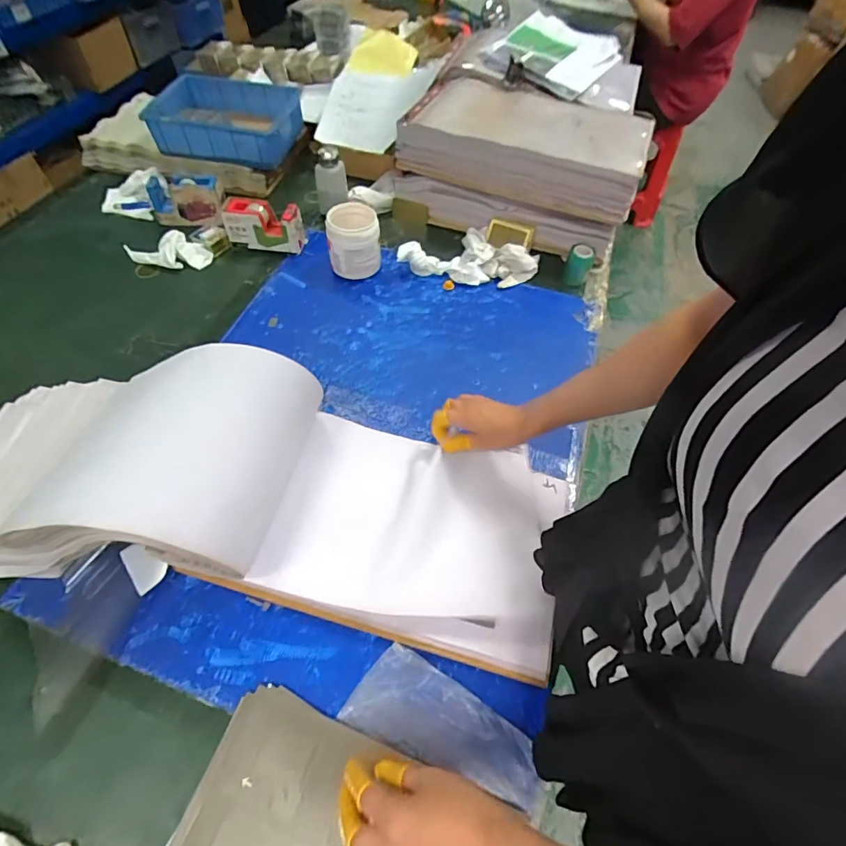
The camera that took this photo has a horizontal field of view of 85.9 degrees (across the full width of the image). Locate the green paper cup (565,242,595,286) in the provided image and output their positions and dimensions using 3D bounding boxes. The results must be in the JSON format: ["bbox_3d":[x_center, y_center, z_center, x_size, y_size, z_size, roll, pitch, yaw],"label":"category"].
[{"bbox_3d":[0.309,-0.315,0.903,0.048,0.066,0.047,2,57,-4],"label":"green paper cup"}]

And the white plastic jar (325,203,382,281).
[{"bbox_3d":[-0.131,-0.341,0.864,0.096,0.107,0.086,-4,57,-8],"label":"white plastic jar"}]

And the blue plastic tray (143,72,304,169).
[{"bbox_3d":[-0.424,-0.656,0.990,0.292,0.109,0.206,-1,57,-4],"label":"blue plastic tray"}]

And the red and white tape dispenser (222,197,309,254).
[{"bbox_3d":[-0.315,-0.392,0.907,0.147,0.087,0.049,7,57,-1],"label":"red and white tape dispenser"}]

